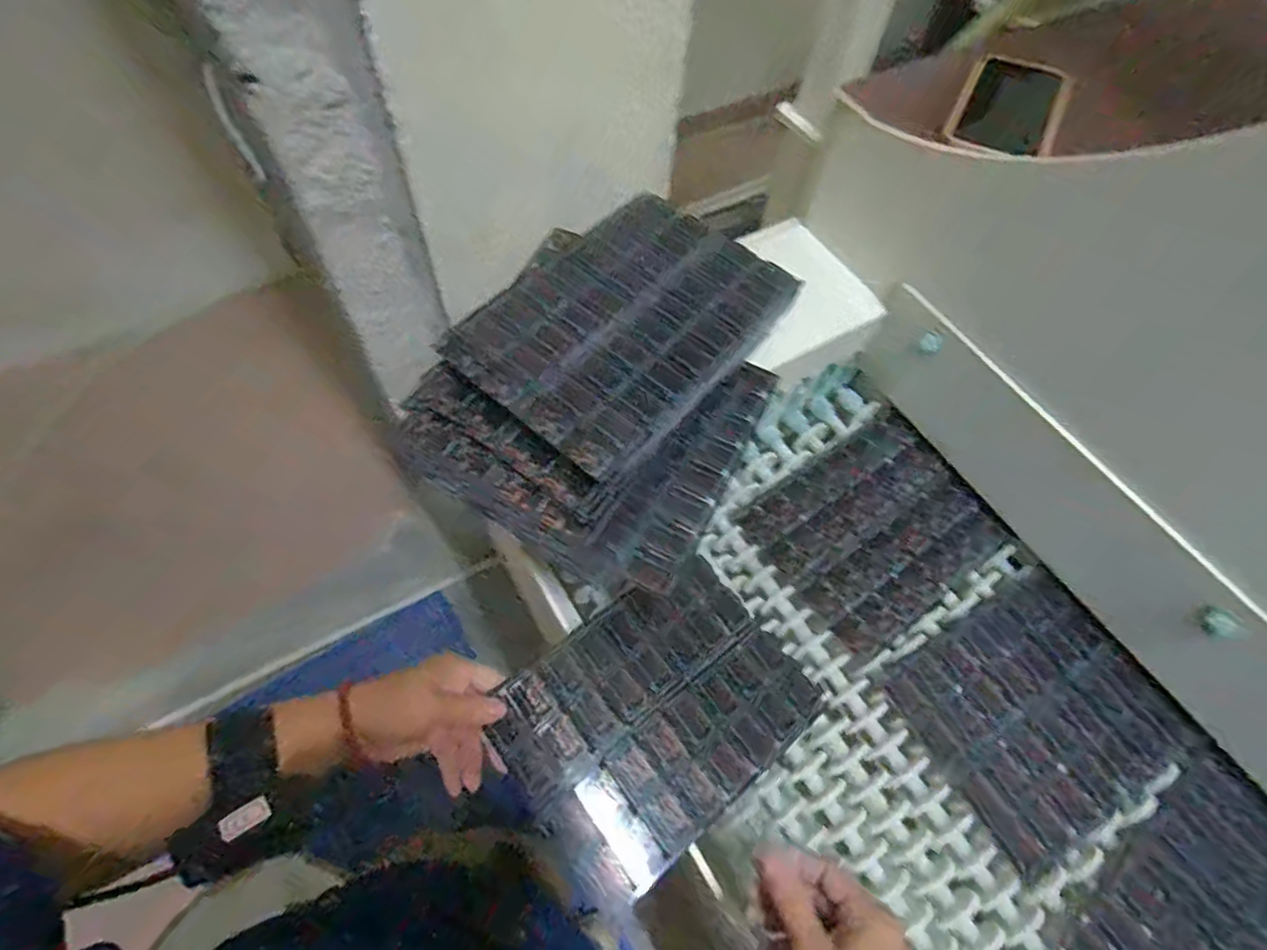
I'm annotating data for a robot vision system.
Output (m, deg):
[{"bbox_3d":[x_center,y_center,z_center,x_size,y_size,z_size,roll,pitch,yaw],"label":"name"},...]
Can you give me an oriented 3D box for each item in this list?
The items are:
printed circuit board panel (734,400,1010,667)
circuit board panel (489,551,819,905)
[{"bbox_3d":[0.233,0.047,0.595,0.214,0.011,0.172,-32,68,-21],"label":"printed circuit board panel"},{"bbox_3d":[0.022,0.182,0.489,0.225,0.013,0.169,-33,72,-24],"label":"circuit board panel"}]

